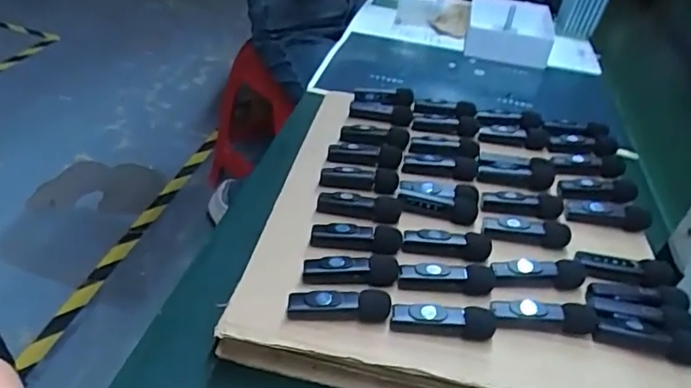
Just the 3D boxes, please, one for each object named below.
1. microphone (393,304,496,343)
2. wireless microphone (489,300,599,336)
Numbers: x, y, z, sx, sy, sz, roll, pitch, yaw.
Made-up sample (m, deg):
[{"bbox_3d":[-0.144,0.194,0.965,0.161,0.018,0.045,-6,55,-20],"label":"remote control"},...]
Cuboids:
[{"bbox_3d":[0.061,0.080,0.336,0.064,0.017,0.015,9,37,-3],"label":"microphone"},{"bbox_3d":[0.126,0.078,0.346,0.065,0.013,0.017,11,37,0],"label":"wireless microphone"}]

